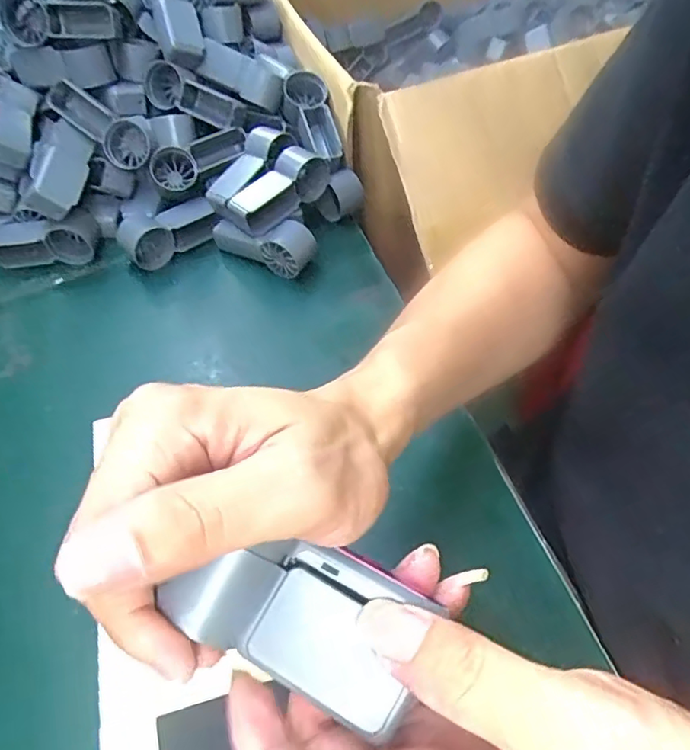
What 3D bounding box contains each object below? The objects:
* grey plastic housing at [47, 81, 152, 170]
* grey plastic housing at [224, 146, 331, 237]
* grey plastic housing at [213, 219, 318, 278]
[{"bbox_3d":[-0.221,-0.222,0.511,0.098,0.036,0.038,35,57,-7],"label":"grey plastic housing"},{"bbox_3d":[-0.058,-0.159,0.491,0.097,0.033,0.038,-40,61,-23],"label":"grey plastic housing"},{"bbox_3d":[-0.071,-0.119,0.494,0.088,0.033,0.037,24,59,19],"label":"grey plastic housing"}]

